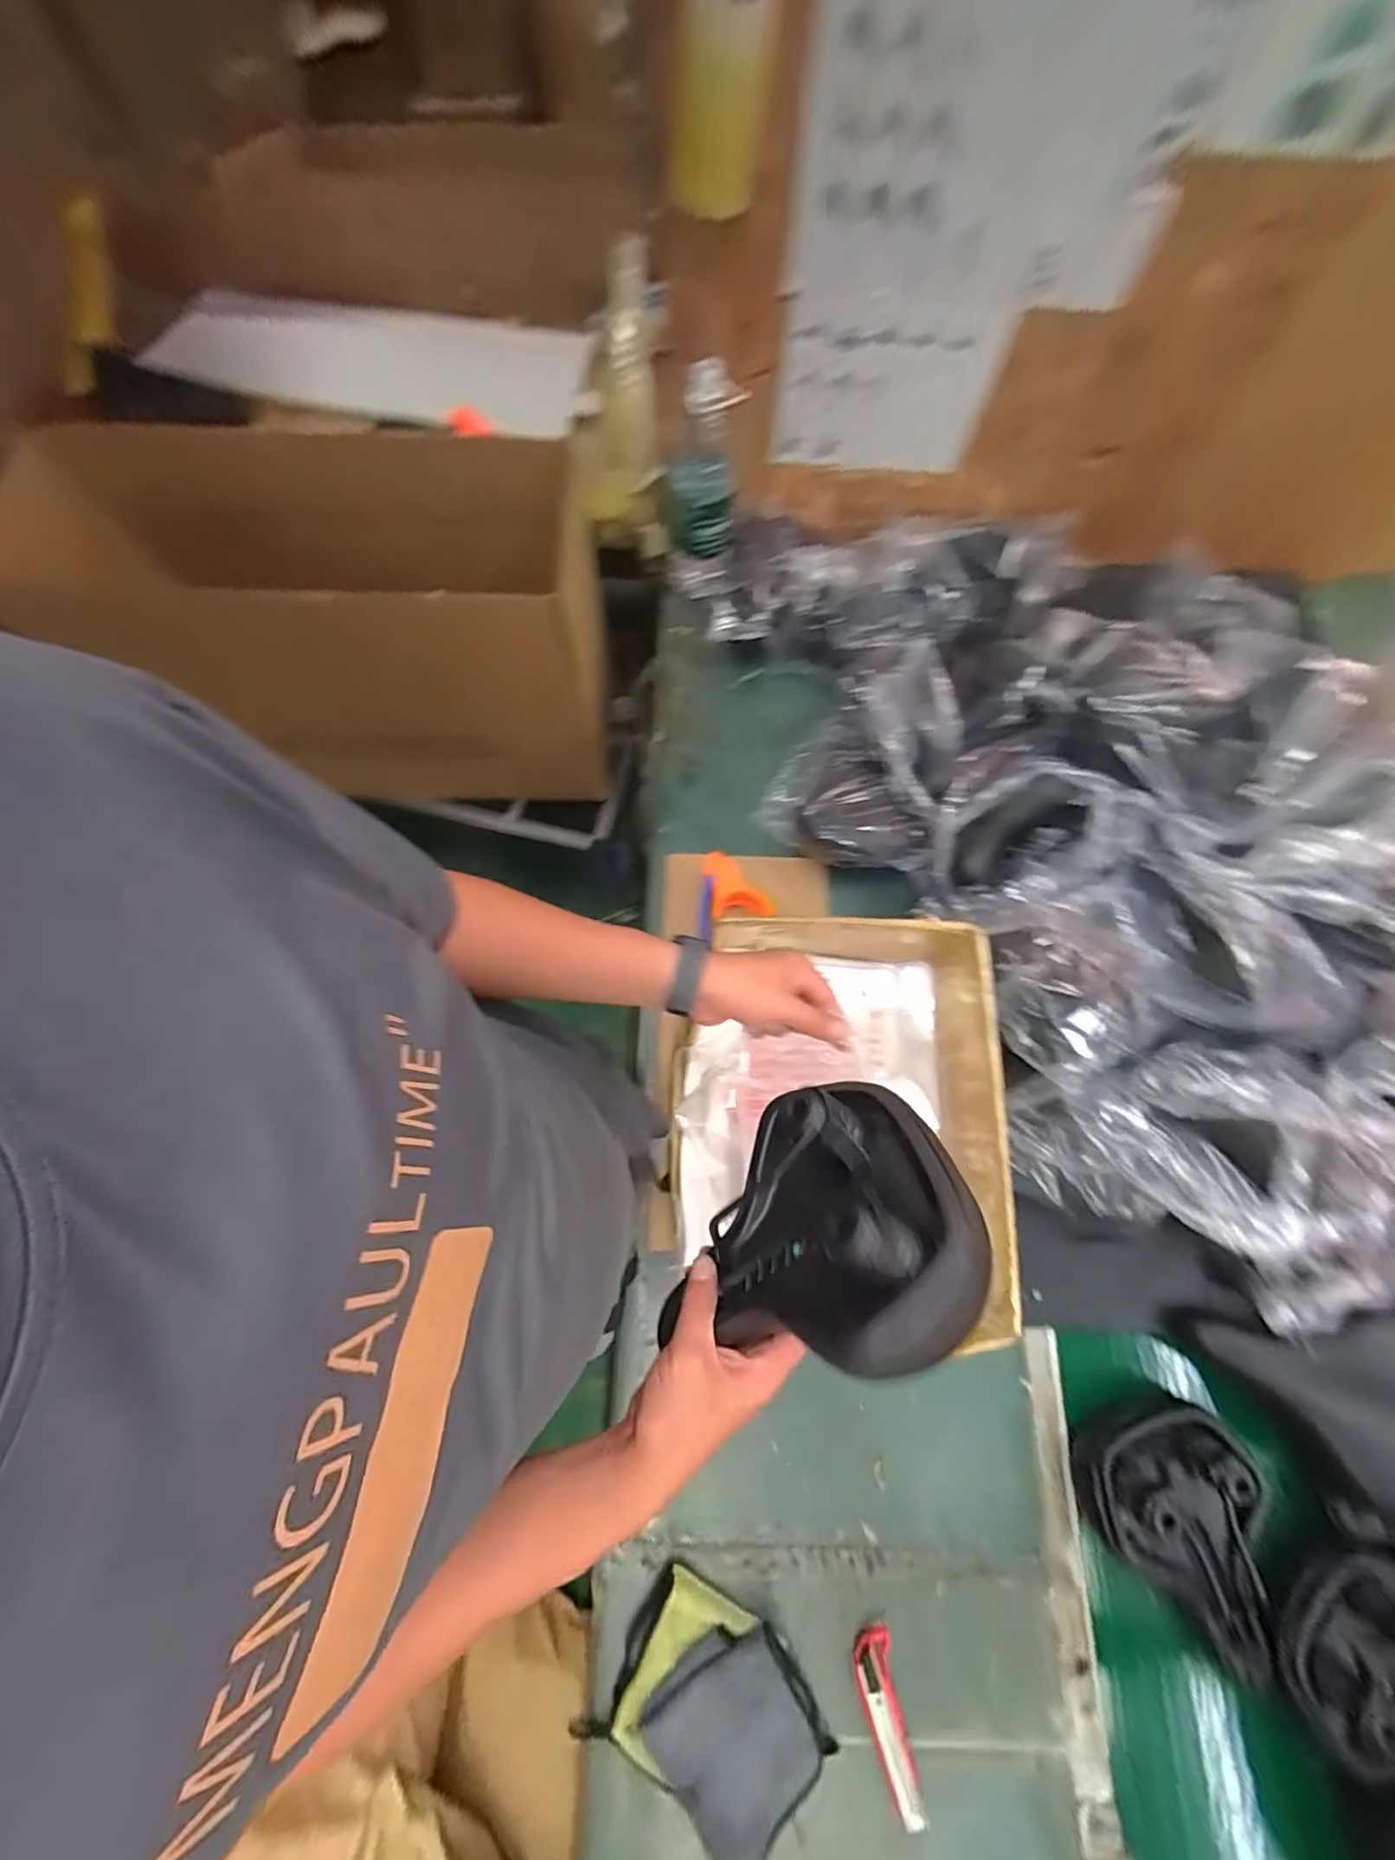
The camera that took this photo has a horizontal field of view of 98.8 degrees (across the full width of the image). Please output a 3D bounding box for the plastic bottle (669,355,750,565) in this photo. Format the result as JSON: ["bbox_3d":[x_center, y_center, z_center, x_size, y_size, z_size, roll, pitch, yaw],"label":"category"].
[{"bbox_3d":[0.007,-0.716,0.918,0.103,0.240,0.109,-5,72,-3],"label":"plastic bottle"}]

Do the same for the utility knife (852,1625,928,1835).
[{"bbox_3d":[0.194,0.819,0.614,0.042,0.015,0.148,-9,72,-4],"label":"utility knife"}]

